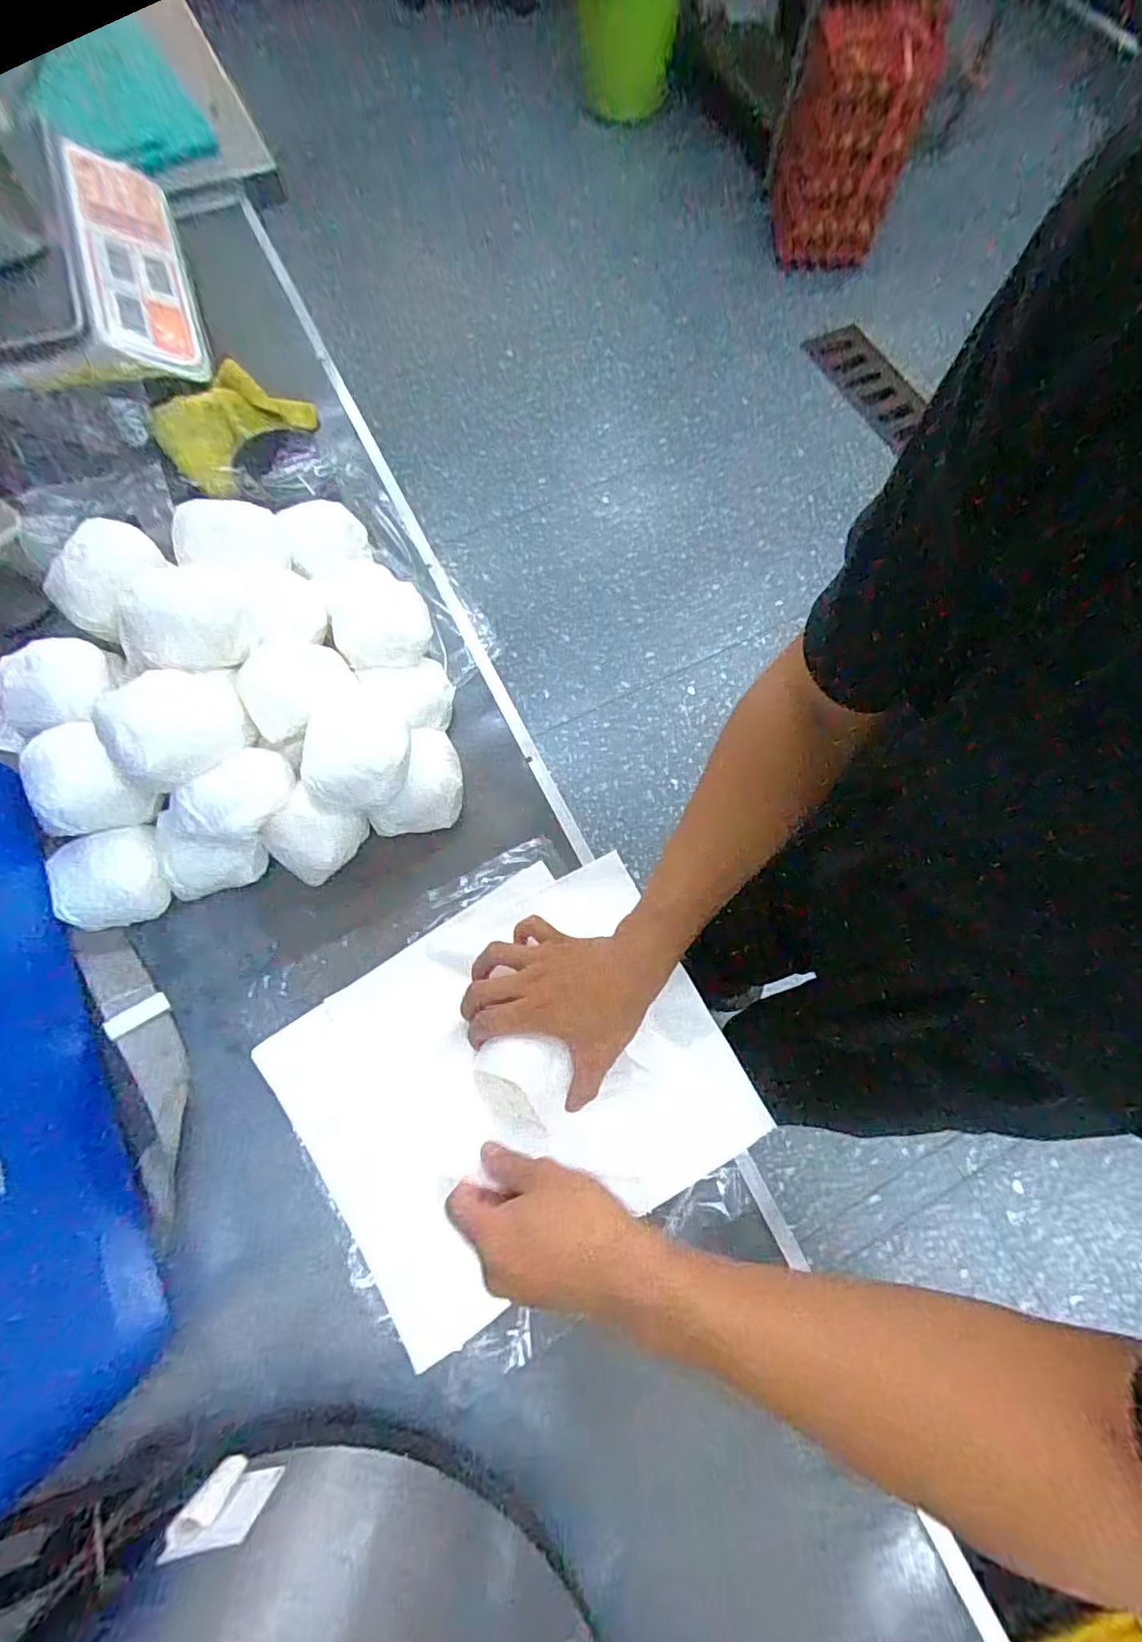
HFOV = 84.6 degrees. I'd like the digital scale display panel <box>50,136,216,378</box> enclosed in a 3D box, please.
[{"bbox_3d":[-0.433,-0.557,0.626,0.096,0.020,0.249,-11,81,-37],"label":"digital scale display panel"}]

